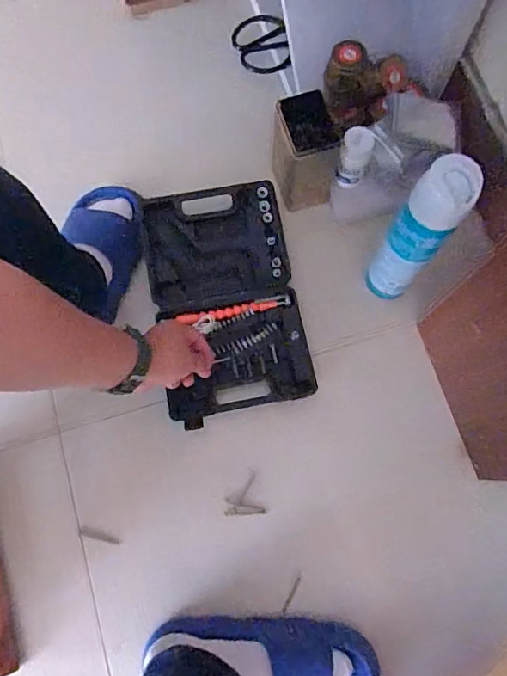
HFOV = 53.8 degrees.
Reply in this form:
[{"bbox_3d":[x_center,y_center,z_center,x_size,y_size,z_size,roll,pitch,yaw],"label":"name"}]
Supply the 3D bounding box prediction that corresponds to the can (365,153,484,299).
[{"bbox_3d":[0.195,-0.115,0.623,0.057,0.296,0.052,0,76,0],"label":"can"}]

